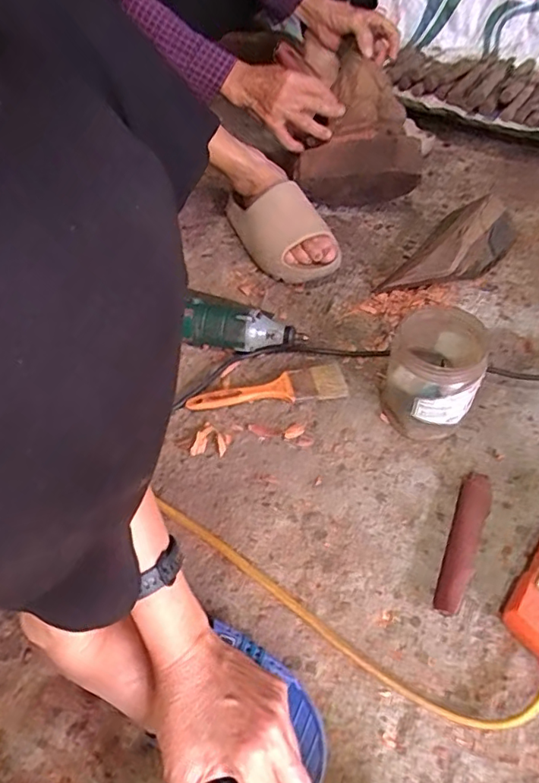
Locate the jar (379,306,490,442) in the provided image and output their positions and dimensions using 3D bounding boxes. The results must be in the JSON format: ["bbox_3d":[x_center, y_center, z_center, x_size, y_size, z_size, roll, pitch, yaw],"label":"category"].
[{"bbox_3d":[0.174,-0.018,0.586,0.090,0.115,0.098,1,49,-1],"label":"jar"}]

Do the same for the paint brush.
[{"bbox_3d":[-0.002,0.000,0.628,0.182,0.019,0.045,-10,50,-9],"label":"paint brush"}]

